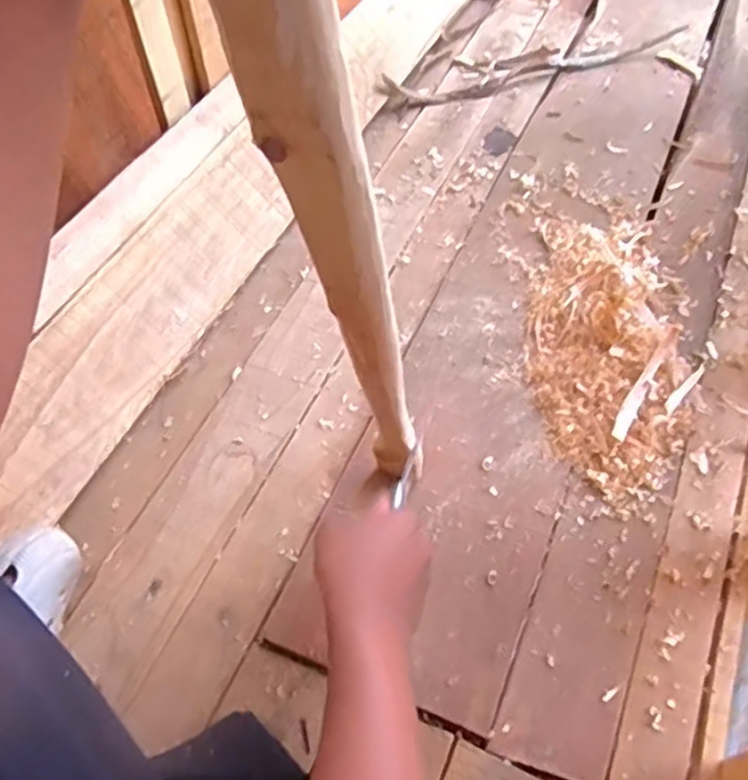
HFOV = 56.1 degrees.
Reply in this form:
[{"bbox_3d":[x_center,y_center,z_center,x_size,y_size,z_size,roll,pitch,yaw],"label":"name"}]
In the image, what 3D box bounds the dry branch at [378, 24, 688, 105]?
[{"bbox_3d":[0.240,-0.508,1.056,0.505,0.032,0.092,-19,59,-12],"label":"dry branch"}]

